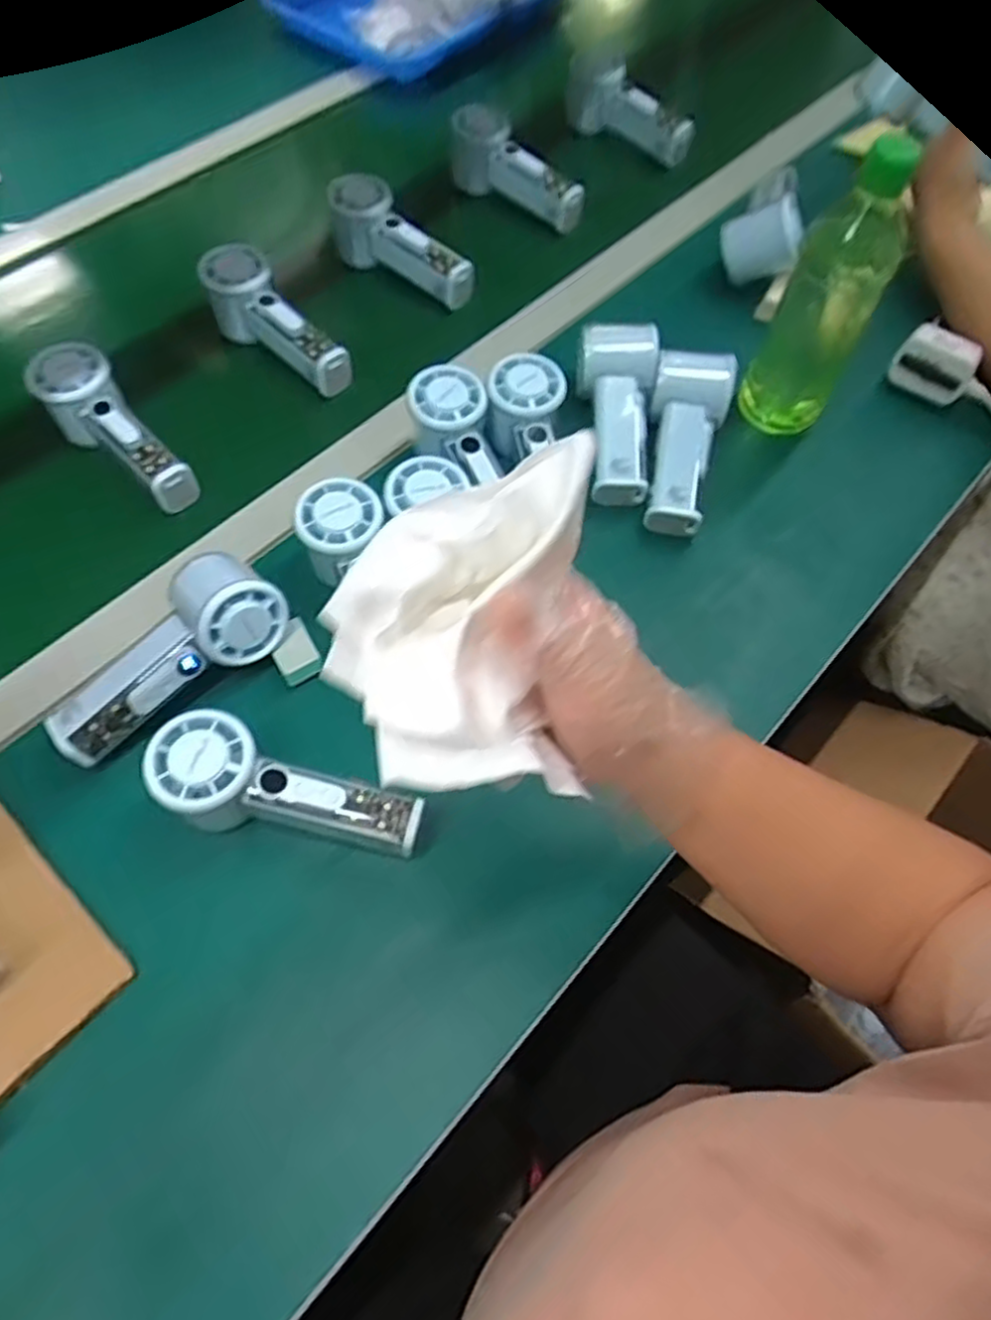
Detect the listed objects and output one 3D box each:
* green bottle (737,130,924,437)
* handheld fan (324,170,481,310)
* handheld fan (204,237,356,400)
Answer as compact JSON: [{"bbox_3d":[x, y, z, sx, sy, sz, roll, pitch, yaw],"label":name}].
[{"bbox_3d":[0.232,-0.249,0.535,0.064,0.209,0.072,21,63,11],"label":"green bottle"},{"bbox_3d":[-0.085,-0.371,0.671,0.156,0.062,0.047,40,68,20],"label":"handheld fan"},{"bbox_3d":[-0.182,-0.281,0.623,0.159,0.050,0.059,44,69,5],"label":"handheld fan"}]

